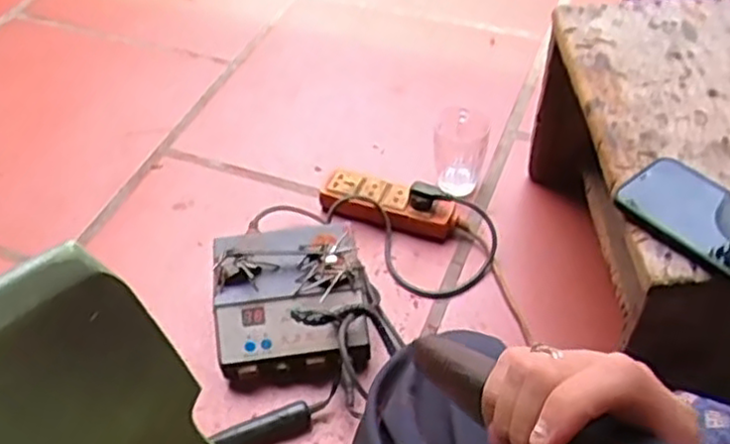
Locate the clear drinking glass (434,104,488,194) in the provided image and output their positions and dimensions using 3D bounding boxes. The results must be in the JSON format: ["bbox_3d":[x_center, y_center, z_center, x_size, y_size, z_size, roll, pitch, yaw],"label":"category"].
[{"bbox_3d":[0.134,-0.108,1.024,0.071,0.105,0.069,3,49,4],"label":"clear drinking glass"}]

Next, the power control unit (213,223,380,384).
[{"bbox_3d":[-0.087,0.097,0.868,0.186,0.097,0.181,-8,49,-6],"label":"power control unit"}]

